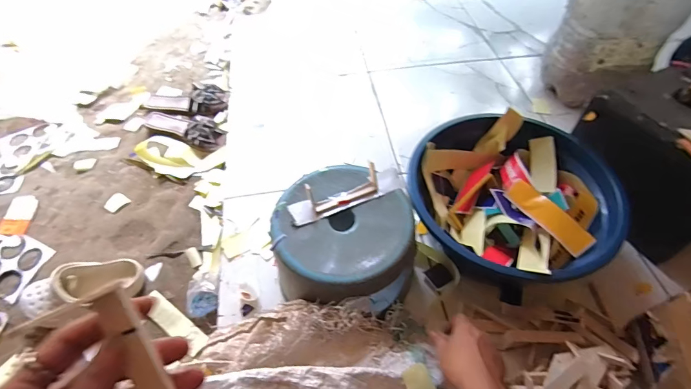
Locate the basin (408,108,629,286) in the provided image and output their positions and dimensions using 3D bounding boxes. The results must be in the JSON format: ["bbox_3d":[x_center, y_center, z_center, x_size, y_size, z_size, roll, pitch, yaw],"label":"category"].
[{"bbox_3d":[0.285,0.020,0.714,0.322,0.171,0.338,0,53,0],"label":"basin"}]

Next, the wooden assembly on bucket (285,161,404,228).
[{"bbox_3d":[0.003,-0.006,0.619,0.194,0.040,0.046,-18,55,-13],"label":"wooden assembly on bucket"}]

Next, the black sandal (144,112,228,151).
[{"bbox_3d":[-0.461,-0.190,1.084,0.259,0.050,0.089,14,54,11],"label":"black sandal"}]

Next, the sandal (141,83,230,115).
[{"bbox_3d":[-0.484,-0.287,1.154,0.254,0.057,0.105,-3,53,-1],"label":"sandal"}]

